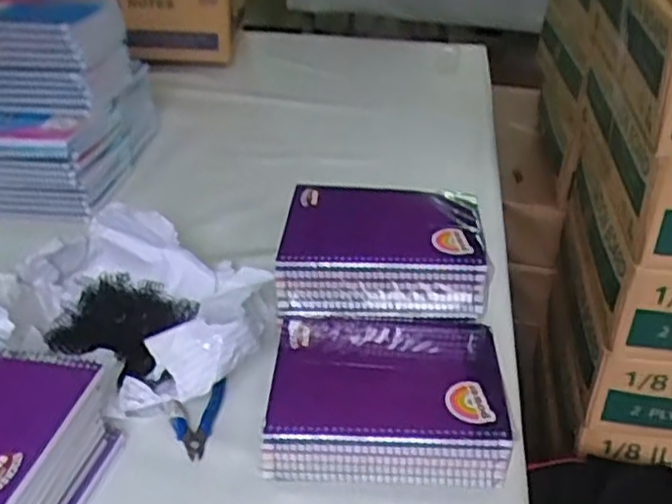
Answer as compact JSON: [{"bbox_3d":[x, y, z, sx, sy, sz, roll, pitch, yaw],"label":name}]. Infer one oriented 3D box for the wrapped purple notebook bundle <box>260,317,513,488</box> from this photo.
[{"bbox_3d":[0.044,0.124,0.626,0.192,0.070,0.155,3,32,3],"label":"wrapped purple notebook bundle"}]

